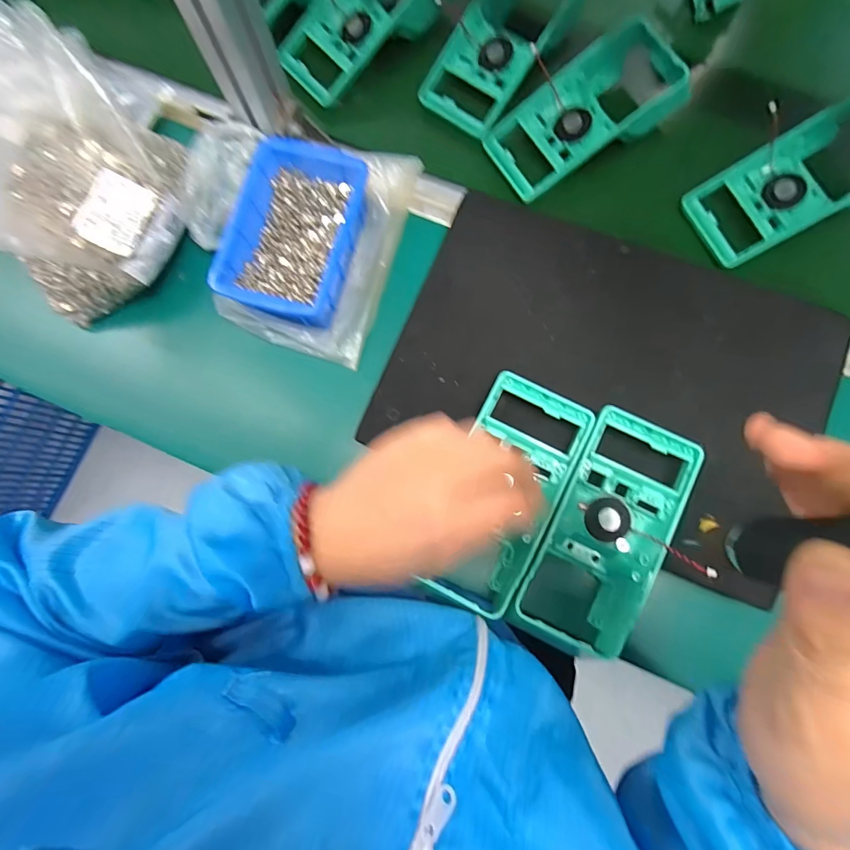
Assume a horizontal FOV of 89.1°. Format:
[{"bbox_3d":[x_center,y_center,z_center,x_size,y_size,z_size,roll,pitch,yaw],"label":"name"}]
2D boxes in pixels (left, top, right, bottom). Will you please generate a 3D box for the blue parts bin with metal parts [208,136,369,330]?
[{"bbox_3d":[-0.115,-0.173,0.386,0.102,0.045,0.161,15,82,3],"label":"blue parts bin with metal parts"}]

